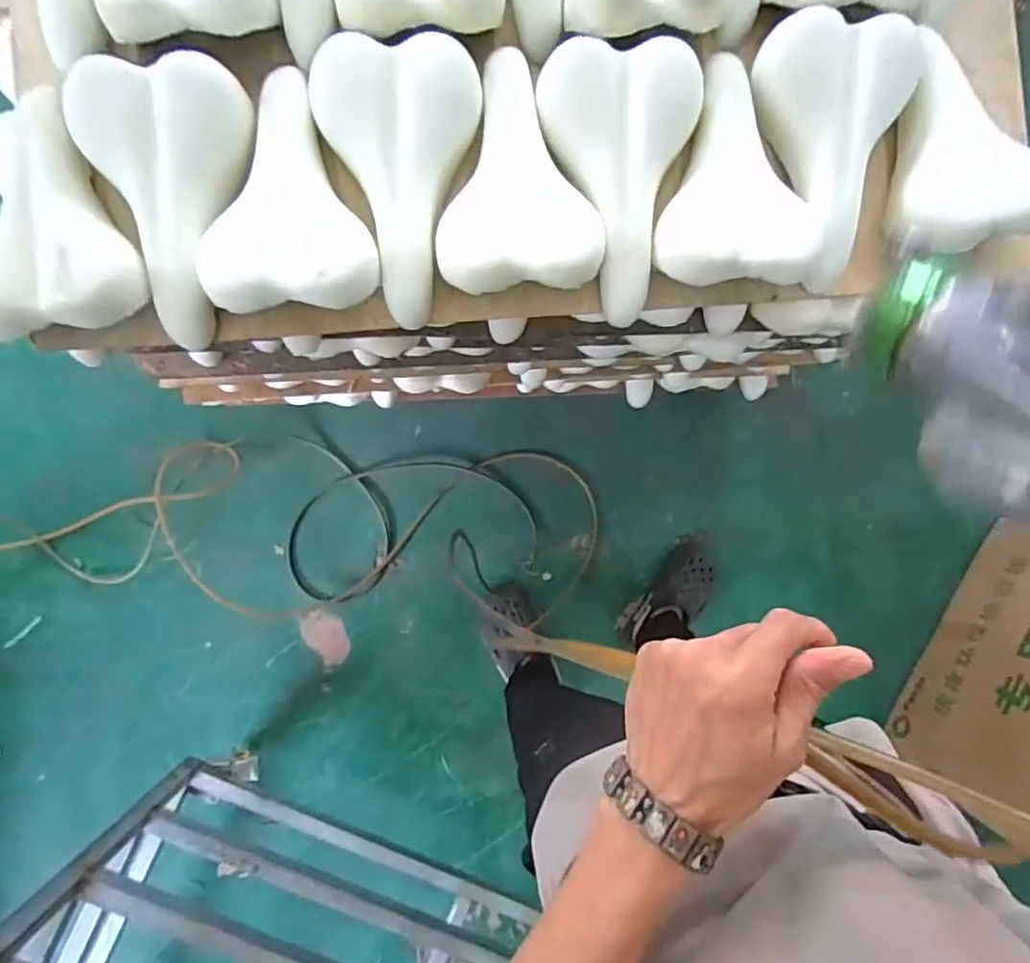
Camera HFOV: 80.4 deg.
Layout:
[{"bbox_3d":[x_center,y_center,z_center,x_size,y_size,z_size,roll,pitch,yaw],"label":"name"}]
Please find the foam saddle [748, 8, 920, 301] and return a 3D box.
[{"bbox_3d":[0.345,-0.344,0.638,0.171,0.053,0.266,-2,87,-5],"label":"foam saddle"}]

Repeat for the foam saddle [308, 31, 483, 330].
[{"bbox_3d":[-0.120,-0.295,0.606,0.164,0.070,0.262,2,86,-4],"label":"foam saddle"}]

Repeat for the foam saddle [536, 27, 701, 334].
[{"bbox_3d":[0.115,-0.303,0.619,0.154,0.042,0.267,-6,99,-5],"label":"foam saddle"}]

